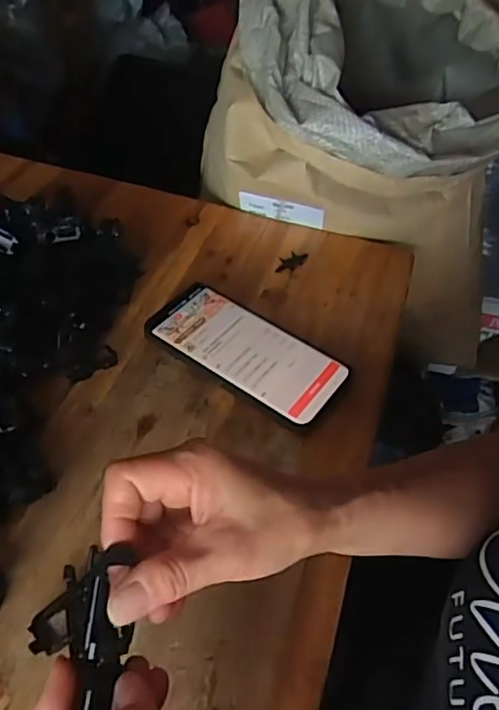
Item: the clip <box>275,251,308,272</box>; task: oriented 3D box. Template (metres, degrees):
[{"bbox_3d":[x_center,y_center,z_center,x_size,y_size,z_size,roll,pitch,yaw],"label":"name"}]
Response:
[{"bbox_3d":[0.040,-0.093,0.598,0.020,0.006,0.043,37,54,27],"label":"clip"}]

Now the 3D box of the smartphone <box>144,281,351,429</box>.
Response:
[{"bbox_3d":[-0.004,-0.004,0.495,0.162,0.007,0.076,31,53,19],"label":"smartphone"}]

